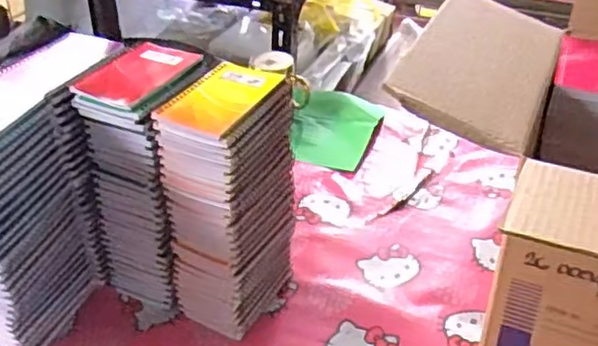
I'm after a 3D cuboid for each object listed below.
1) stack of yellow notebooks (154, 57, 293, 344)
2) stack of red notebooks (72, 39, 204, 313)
[{"bbox_3d":[-0.076,0.035,0.762,0.094,0.290,0.136,19,40,25],"label":"stack of yellow notebooks"},{"bbox_3d":[-0.175,0.008,0.795,0.108,0.284,0.153,14,38,19],"label":"stack of red notebooks"}]

